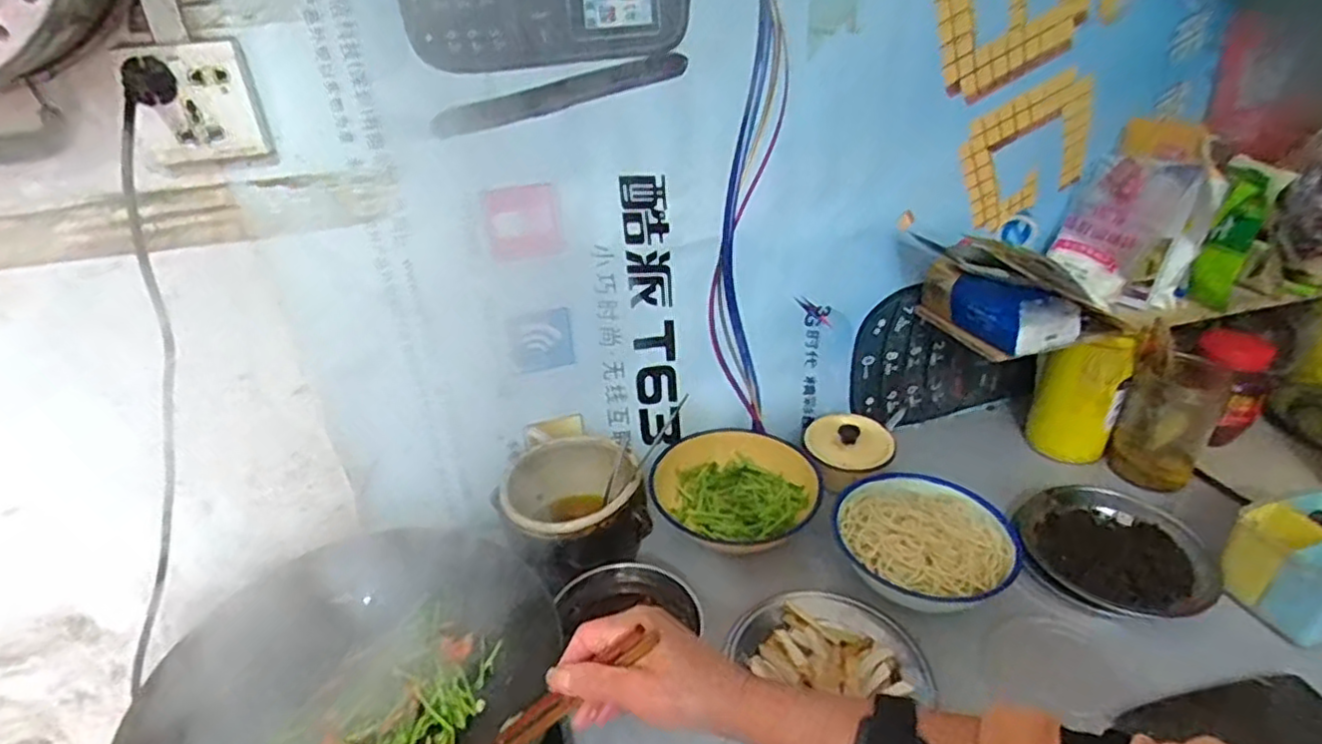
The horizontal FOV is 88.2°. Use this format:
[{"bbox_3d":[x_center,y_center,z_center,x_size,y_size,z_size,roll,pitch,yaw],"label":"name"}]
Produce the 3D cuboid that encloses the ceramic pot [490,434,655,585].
[{"bbox_3d":[-0.089,0.160,0.720,0.135,0.123,0.146,-1,30,0],"label":"ceramic pot"}]

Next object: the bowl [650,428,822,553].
[{"bbox_3d":[0.084,0.140,0.789,0.185,0.056,0.181,-1,30,0],"label":"bowl"}]

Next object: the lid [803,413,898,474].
[{"bbox_3d":[0.234,0.085,0.851,0.106,0.029,0.102,-1,30,0],"label":"lid"}]

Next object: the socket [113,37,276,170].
[{"bbox_3d":[-0.358,-0.208,0.528,0.078,0.085,0.026,-11,31,-16],"label":"socket"}]

